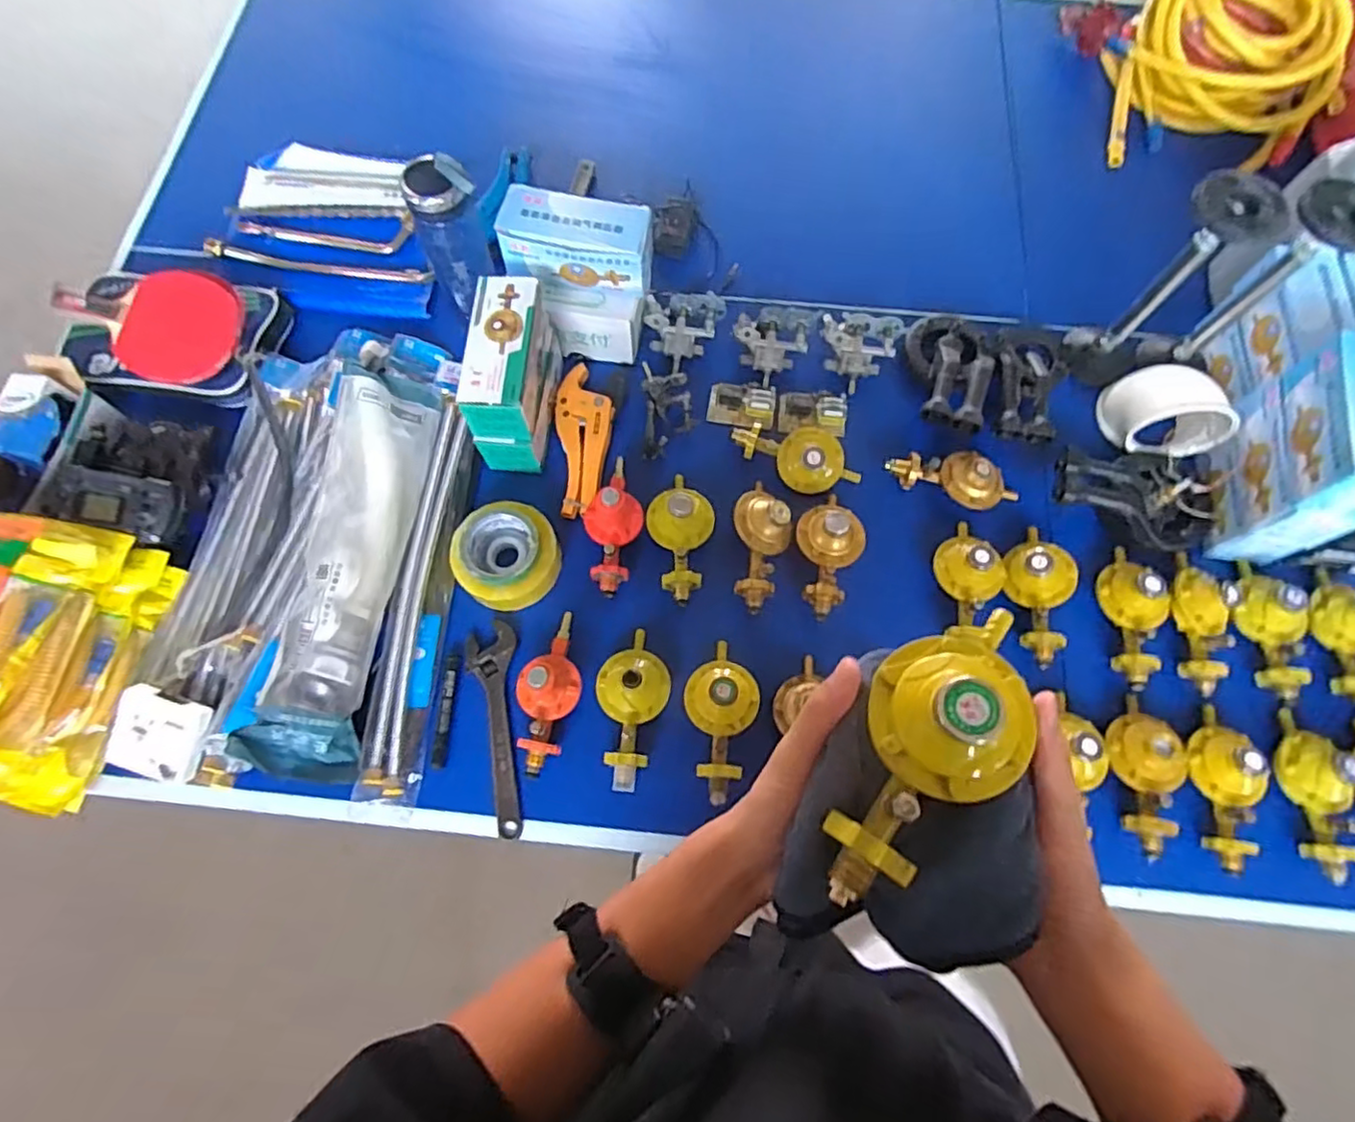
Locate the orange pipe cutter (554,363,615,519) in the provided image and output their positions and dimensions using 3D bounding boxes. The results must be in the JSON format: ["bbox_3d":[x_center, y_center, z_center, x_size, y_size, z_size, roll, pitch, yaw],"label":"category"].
[{"bbox_3d":[-0.129,-0.165,0.883,0.077,0.020,0.216,2,67,2],"label":"orange pipe cutter"}]

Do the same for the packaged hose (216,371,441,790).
[{"bbox_3d":[-0.391,-0.008,0.801,0.109,0.087,0.499,4,67,2],"label":"packaged hose"}]

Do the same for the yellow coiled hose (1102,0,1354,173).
[{"bbox_3d":[0.896,-0.836,1.115,0.336,0.133,0.361,-2,83,16],"label":"yellow coiled hose"}]

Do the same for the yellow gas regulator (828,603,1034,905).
[{"bbox_3d":[0.131,0.098,0.340,0.076,0.054,0.170,31,82,13],"label":"yellow gas regulator"}]

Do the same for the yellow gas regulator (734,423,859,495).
[{"bbox_3d":[0.155,-0.140,0.863,0.161,0.063,0.069,28,70,12],"label":"yellow gas regulator"}]

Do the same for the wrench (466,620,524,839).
[{"bbox_3d":[-0.214,0.192,0.768,0.059,0.012,0.240,-6,73,2],"label":"wrench"}]

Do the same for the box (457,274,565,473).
[{"bbox_3d":[-0.208,-0.238,0.842,0.077,0.150,0.199,5,67,3],"label":"box"}]

